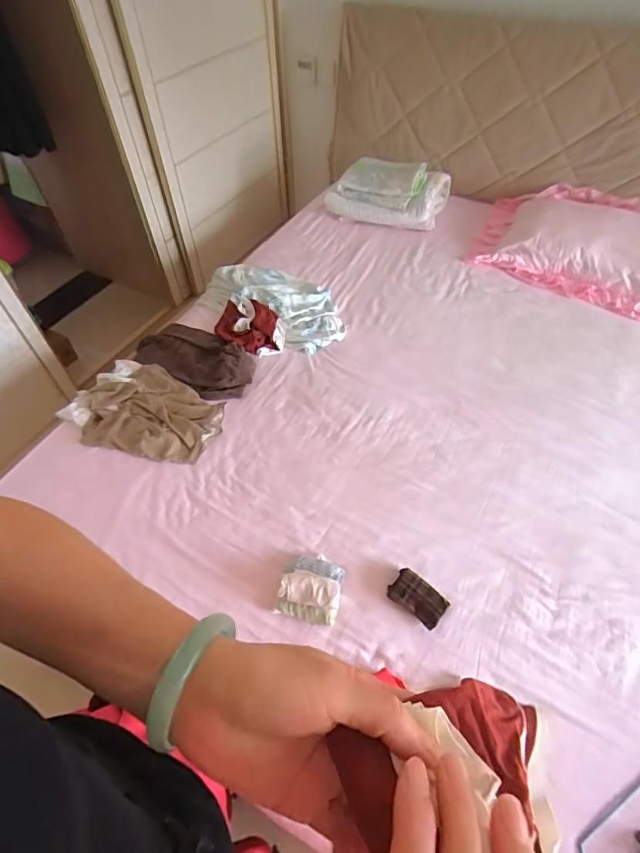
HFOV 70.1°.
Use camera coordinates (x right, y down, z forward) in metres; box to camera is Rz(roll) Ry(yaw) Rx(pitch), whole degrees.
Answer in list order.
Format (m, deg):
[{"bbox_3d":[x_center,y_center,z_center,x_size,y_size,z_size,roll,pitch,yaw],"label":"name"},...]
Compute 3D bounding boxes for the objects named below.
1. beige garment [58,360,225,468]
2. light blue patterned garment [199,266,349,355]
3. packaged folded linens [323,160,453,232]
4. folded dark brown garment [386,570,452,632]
[{"bbox_3d":[-0.440,-0.033,1.148,0.382,0.033,0.252,23,56,19],"label":"beige garment"},{"bbox_3d":[-0.134,-0.393,1.417,0.505,0.049,0.283,30,58,23],"label":"light blue patterned garment"},{"bbox_3d":[0.268,-0.904,1.752,0.424,0.137,0.314,13,53,11],"label":"packaged folded linens"},{"bbox_3d":[0.184,0.322,0.859,0.104,0.035,0.070,34,60,25],"label":"folded dark brown garment"}]

